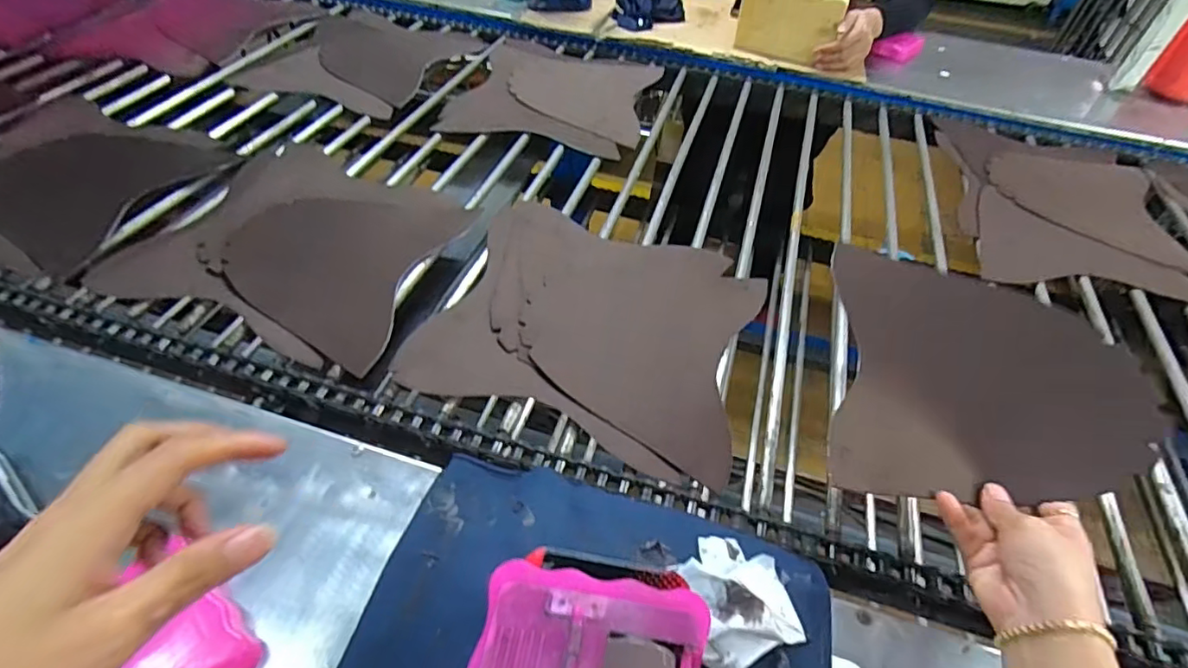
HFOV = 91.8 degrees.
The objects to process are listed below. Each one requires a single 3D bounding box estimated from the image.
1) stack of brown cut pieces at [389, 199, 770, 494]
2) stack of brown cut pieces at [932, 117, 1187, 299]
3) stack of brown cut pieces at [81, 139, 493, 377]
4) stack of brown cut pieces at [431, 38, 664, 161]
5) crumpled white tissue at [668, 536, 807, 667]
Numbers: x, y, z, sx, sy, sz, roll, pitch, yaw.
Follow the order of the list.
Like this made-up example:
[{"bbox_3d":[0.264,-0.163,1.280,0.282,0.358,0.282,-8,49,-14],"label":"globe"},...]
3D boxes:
[{"bbox_3d":[0.004,-0.018,0.605,0.312,0.017,0.296,16,50,10],"label":"stack of brown cut pieces"},{"bbox_3d":[0.649,-0.192,0.803,0.275,0.013,0.387,13,49,7],"label":"stack of brown cut pieces"},{"bbox_3d":[-0.325,-0.112,0.656,0.309,0.020,0.299,16,50,10],"label":"stack of brown cut pieces"},{"bbox_3d":[-0.054,-0.402,0.931,0.287,0.024,0.326,12,49,7],"label":"stack of brown cut pieces"},{"bbox_3d":[0.095,0.171,0.386,0.084,0.047,0.084,-17,52,-18],"label":"crumpled white tissue"}]

